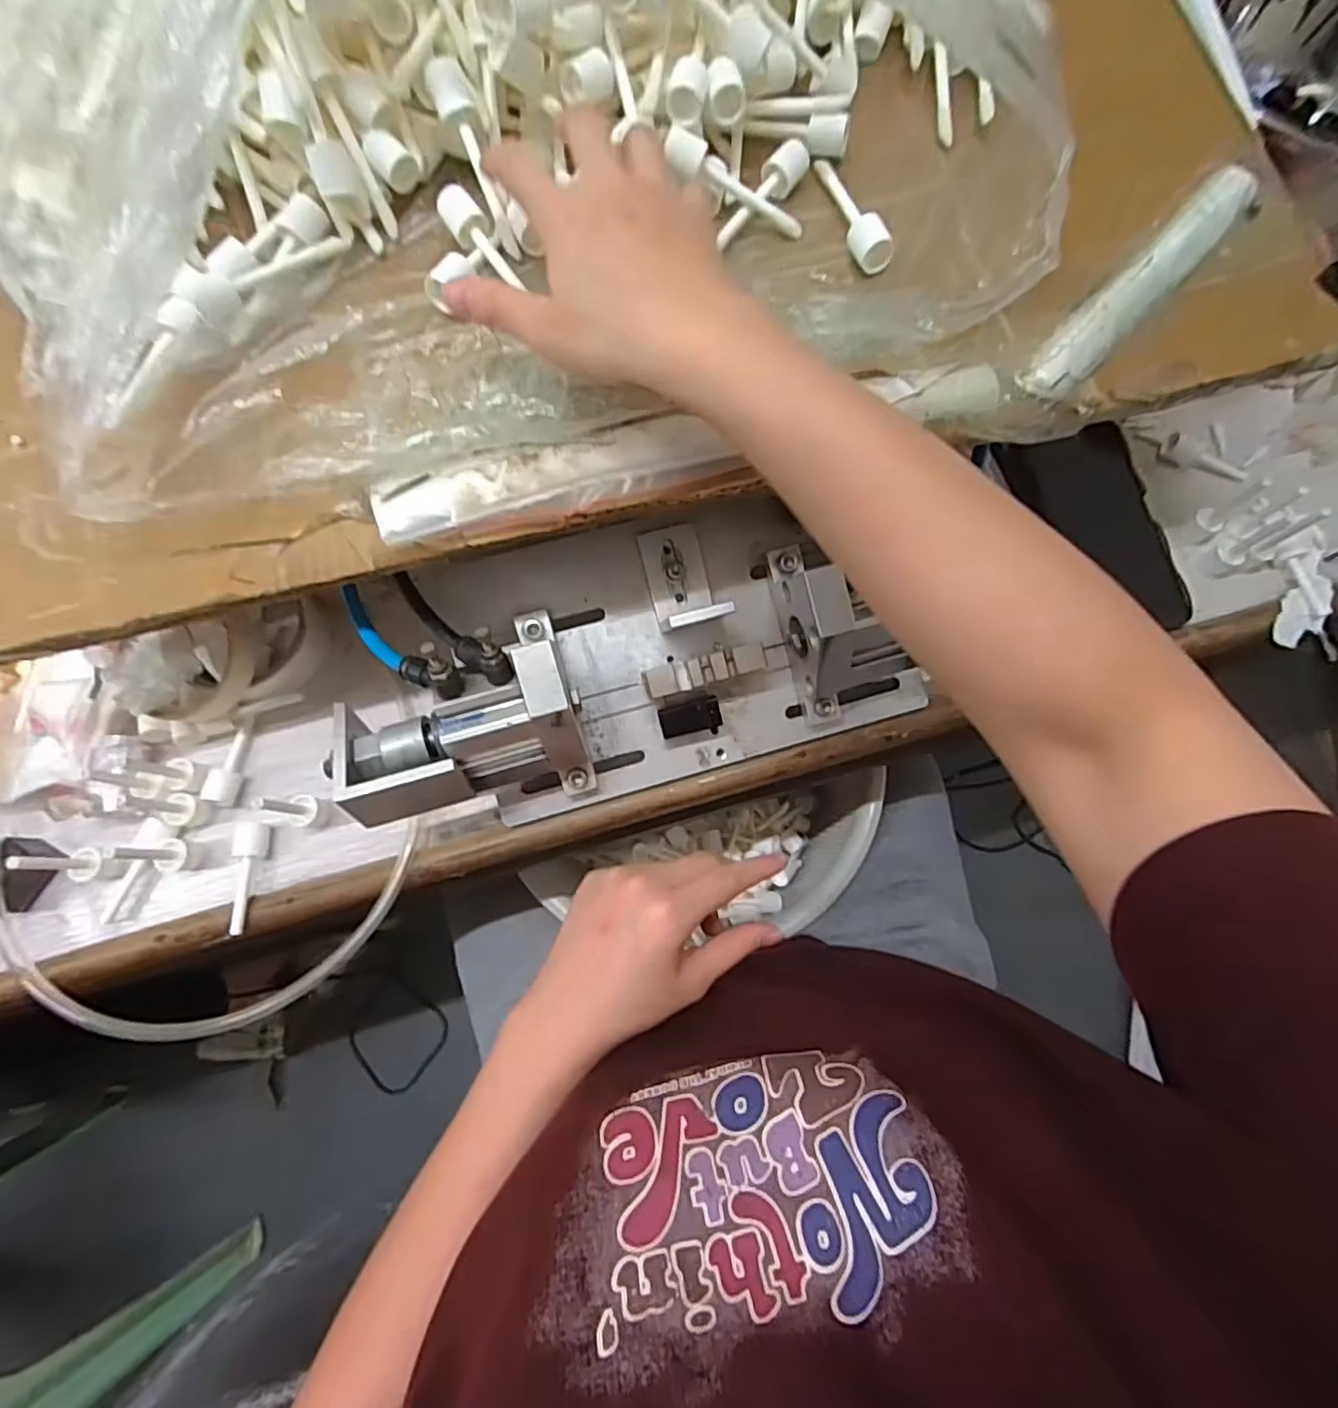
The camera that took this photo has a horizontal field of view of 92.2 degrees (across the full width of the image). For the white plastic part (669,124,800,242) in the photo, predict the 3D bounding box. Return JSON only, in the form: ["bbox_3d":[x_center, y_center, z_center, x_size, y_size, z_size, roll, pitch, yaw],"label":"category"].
[{"bbox_3d":[0.035,-0.273,0.339,0.081,0.014,0.014,22,75,-21],"label":"white plastic part"}]

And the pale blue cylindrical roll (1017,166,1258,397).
[{"bbox_3d":[0.238,-0.212,0.324,0.027,0.017,0.171,44,79,8],"label":"pale blue cylindrical roll"}]

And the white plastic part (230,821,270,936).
[{"bbox_3d":[-0.254,0.104,0.390,0.017,0.015,0.064,0,76,-2],"label":"white plastic part"}]

